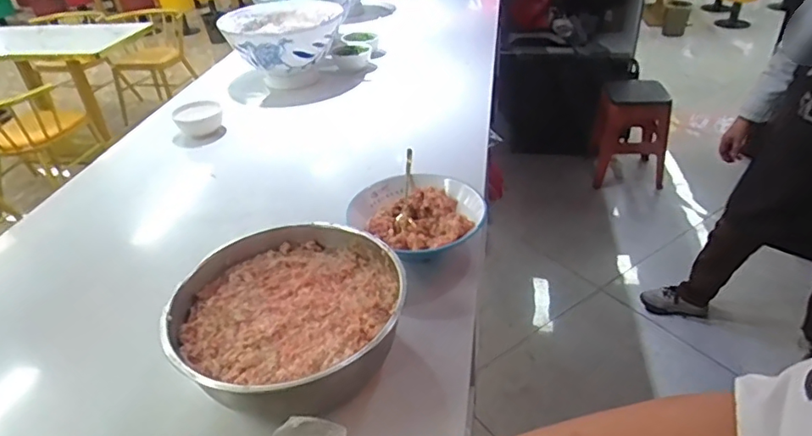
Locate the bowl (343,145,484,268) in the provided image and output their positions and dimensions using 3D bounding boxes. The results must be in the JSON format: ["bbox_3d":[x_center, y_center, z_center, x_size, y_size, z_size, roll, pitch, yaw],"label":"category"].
[{"bbox_3d":[0.020,0.000,0.800,0.171,0.065,0.157,-3,34,2],"label":"bowl"}]

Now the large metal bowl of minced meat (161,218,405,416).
[{"bbox_3d":[-0.129,0.107,0.618,0.241,0.081,0.258,-3,34,2],"label":"large metal bowl of minced meat"}]

